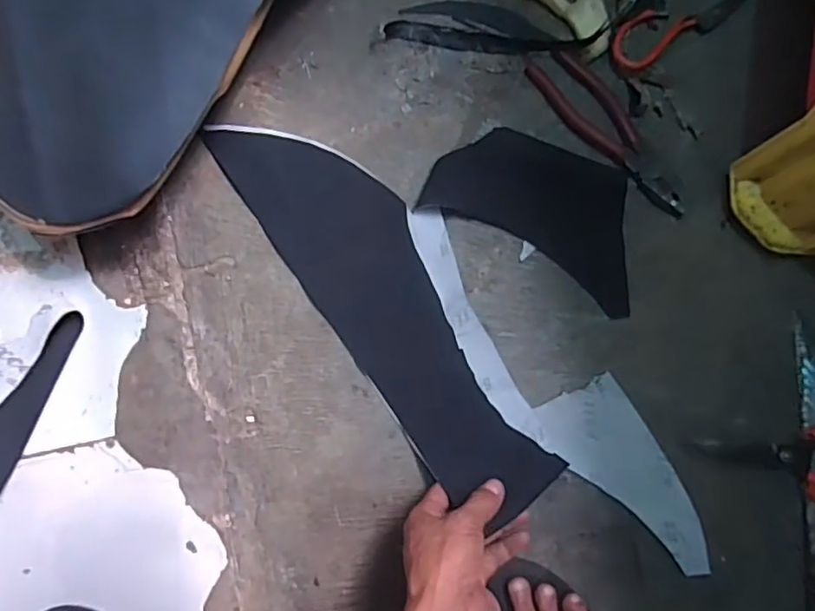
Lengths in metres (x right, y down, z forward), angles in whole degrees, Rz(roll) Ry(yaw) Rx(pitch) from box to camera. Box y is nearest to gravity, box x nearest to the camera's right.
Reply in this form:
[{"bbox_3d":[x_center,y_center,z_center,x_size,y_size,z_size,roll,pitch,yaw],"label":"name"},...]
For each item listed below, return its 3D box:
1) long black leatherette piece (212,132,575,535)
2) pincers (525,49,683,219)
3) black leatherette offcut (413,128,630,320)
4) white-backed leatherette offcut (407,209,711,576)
[{"bbox_3d":[-0.020,-0.007,0.553,0.109,0.035,0.418,-35,82,-3],"label":"long black leatherette piece"},{"bbox_3d":[0.186,-0.158,0.564,0.054,0.011,0.189,-31,86,-3],"label":"pincers"},{"bbox_3d":[0.128,-0.091,0.558,0.210,0.025,0.106,29,85,2],"label":"black leatherette offcut"},{"bbox_3d":[0.129,0.078,0.552,0.089,0.007,0.394,-45,86,-4],"label":"white-backed leatherette offcut"}]

